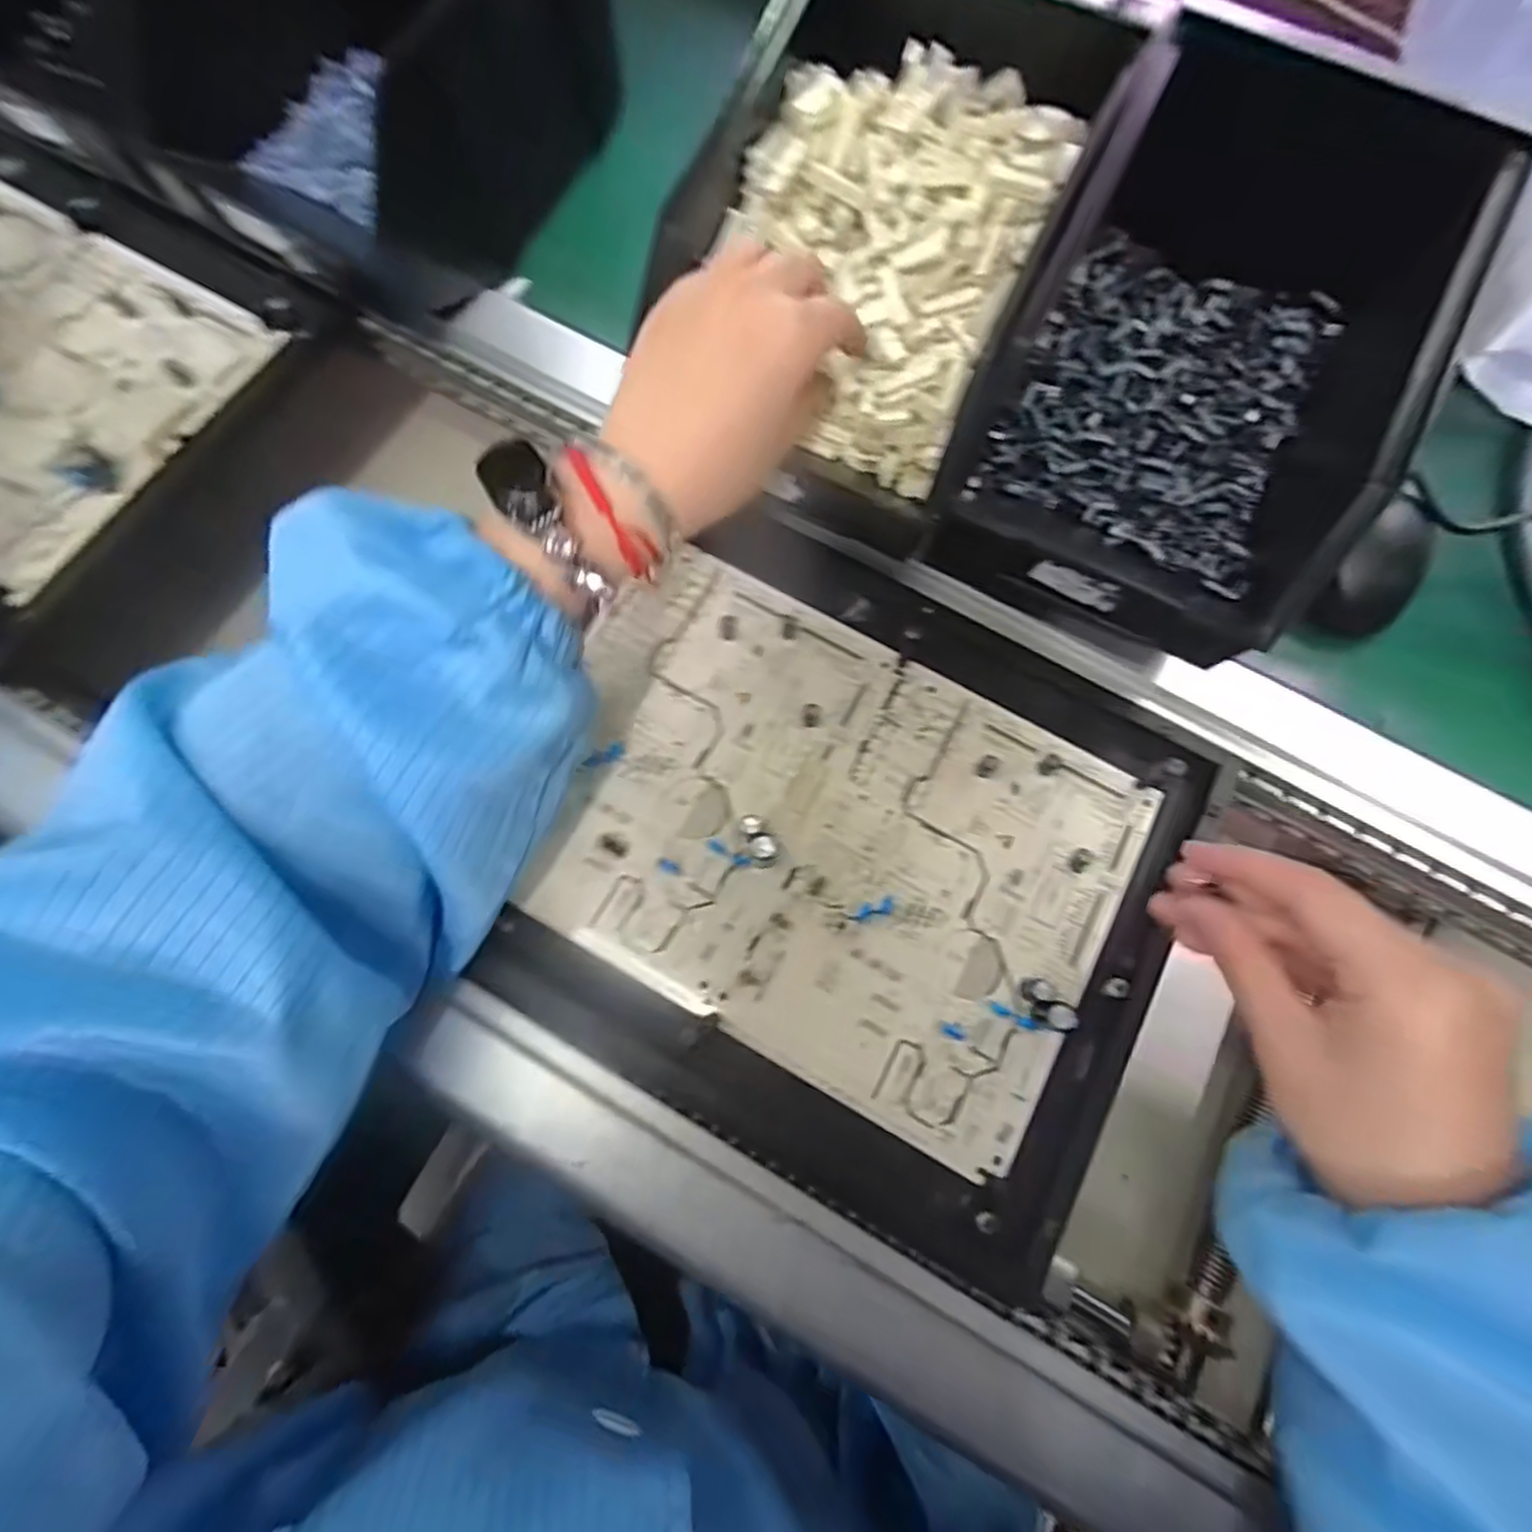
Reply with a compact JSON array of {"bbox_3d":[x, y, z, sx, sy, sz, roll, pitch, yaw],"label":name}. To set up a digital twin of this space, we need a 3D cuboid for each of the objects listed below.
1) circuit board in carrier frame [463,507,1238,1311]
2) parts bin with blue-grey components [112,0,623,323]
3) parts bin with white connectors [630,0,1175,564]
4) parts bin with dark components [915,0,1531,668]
[{"bbox_3d":[0.039,0.035,0.337,0.289,0.013,0.262,28,75,6],"label":"circuit board in carrier frame"},{"bbox_3d":[-0.187,-0.375,0.382,0.154,0.131,0.249,30,75,7],"label":"parts bin with blue-grey components"},{"bbox_3d":[0.053,-0.235,0.329,0.149,0.098,0.229,24,74,5],"label":"parts bin with white connectors"},{"bbox_3d":[0.188,-0.173,0.335,0.156,0.130,0.224,28,75,6],"label":"parts bin with dark components"}]

